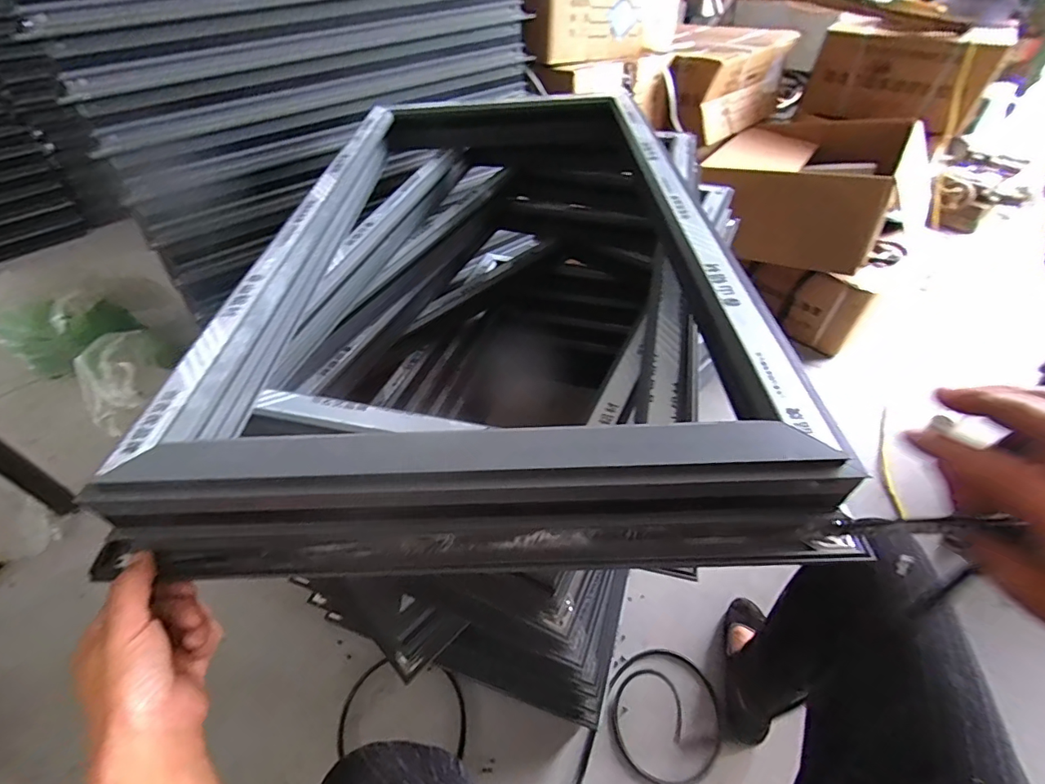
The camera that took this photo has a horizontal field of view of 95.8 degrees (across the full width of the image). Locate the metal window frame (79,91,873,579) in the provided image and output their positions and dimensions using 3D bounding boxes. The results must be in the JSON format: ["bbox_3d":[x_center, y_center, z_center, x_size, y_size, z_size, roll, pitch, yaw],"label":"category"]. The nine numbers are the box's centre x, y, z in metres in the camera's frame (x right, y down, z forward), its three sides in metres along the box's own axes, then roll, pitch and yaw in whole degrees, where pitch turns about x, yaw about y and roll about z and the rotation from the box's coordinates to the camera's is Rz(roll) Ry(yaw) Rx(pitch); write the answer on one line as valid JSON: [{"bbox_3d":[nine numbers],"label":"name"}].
[{"bbox_3d":[-0.032,-0.195,0.578,0.494,0.075,0.834,0,46,4],"label":"metal window frame"}]

